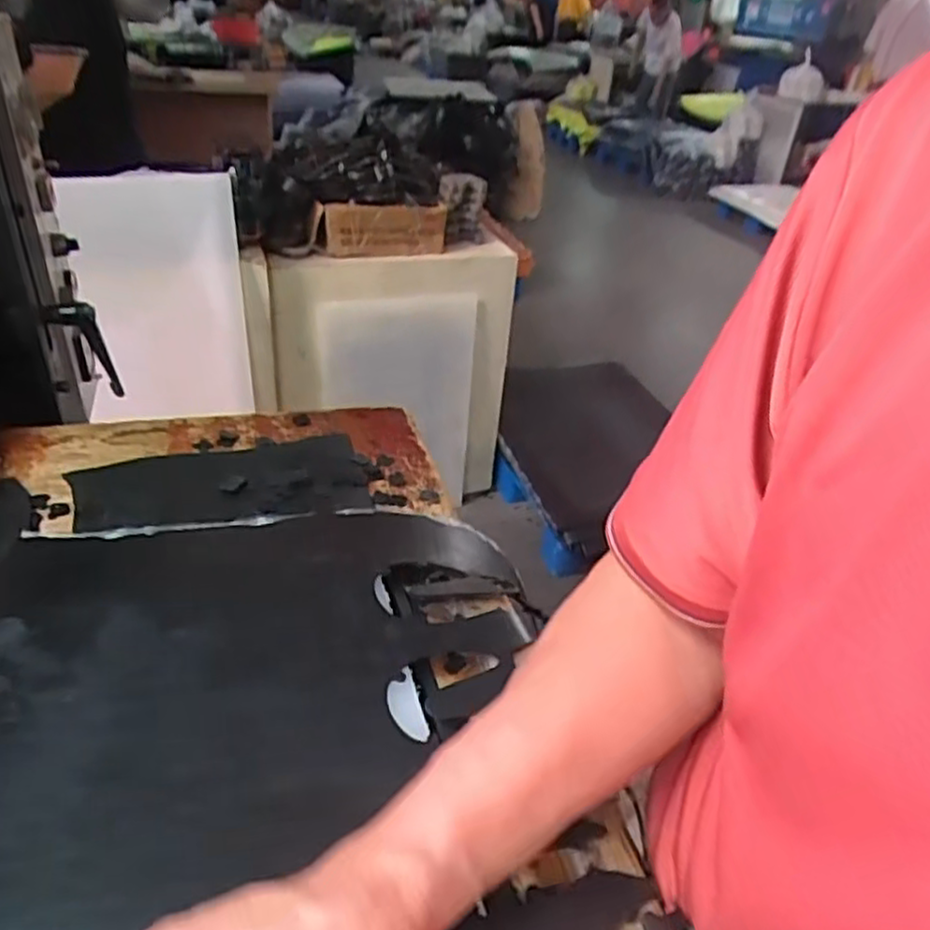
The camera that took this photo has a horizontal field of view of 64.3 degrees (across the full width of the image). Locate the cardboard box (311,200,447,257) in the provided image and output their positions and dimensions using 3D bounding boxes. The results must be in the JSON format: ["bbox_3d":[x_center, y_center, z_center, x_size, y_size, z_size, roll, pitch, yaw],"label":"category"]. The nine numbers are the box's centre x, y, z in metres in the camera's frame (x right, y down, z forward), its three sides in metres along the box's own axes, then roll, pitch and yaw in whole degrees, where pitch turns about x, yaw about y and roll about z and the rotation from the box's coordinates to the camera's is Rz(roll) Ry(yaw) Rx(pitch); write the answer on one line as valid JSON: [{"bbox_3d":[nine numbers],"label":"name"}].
[{"bbox_3d":[-0.188,-0.520,1.648,0.298,0.110,0.082,-3,36,-9],"label":"cardboard box"}]

